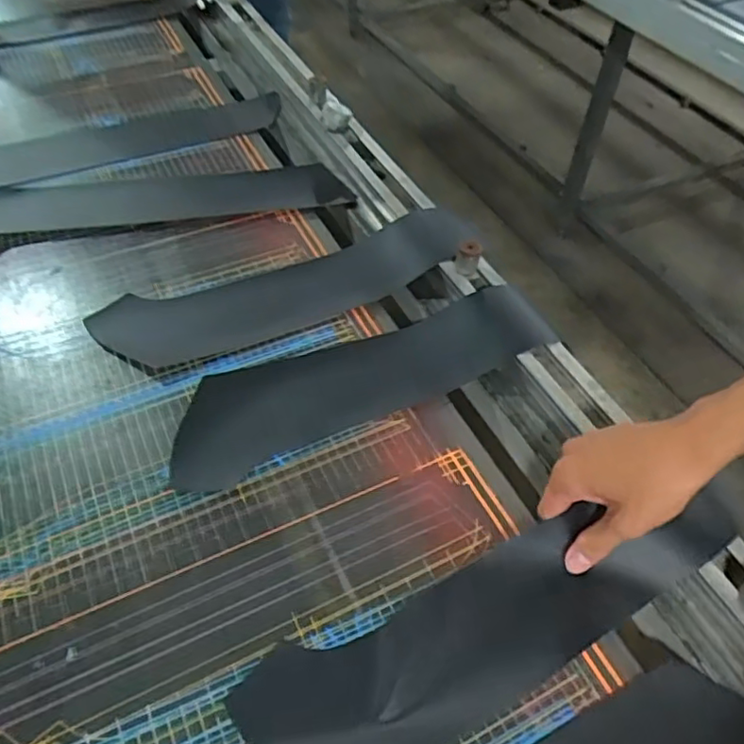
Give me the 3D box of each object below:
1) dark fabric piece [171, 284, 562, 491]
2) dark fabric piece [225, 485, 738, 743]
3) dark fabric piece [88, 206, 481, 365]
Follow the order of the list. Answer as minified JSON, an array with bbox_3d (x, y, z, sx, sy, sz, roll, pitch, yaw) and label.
[{"bbox_3d":[-0.008,0.003,0.599,0.361,0.036,0.097,-21,55,-14],"label":"dark fabric piece"},{"bbox_3d":[0.092,0.174,0.440,0.371,0.034,0.098,-21,55,-11],"label":"dark fabric piece"},{"bbox_3d":[-0.085,-0.093,0.658,0.394,0.014,0.103,-20,55,-14],"label":"dark fabric piece"}]

